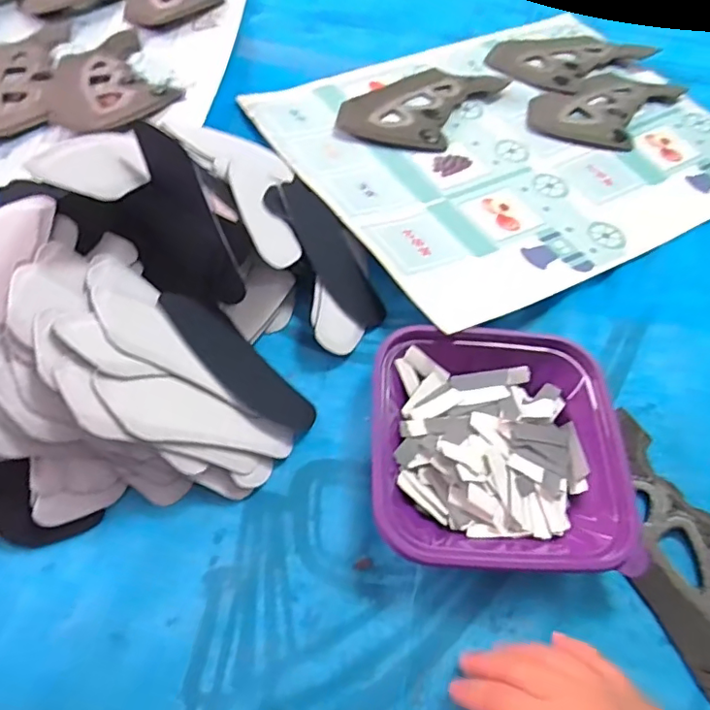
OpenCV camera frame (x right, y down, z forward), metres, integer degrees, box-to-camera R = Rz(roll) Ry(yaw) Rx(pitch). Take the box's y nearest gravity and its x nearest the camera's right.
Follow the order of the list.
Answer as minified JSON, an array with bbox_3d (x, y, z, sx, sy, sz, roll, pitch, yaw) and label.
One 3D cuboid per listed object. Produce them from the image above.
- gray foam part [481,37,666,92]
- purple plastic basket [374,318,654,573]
[{"bbox_3d":[0.280,-0.402,0.734,0.208,0.005,0.130,-33,68,-23],"label":"gray foam part"},{"bbox_3d":[0.102,0.065,0.410,0.176,0.042,0.173,4,59,-4],"label":"purple plastic basket"}]

